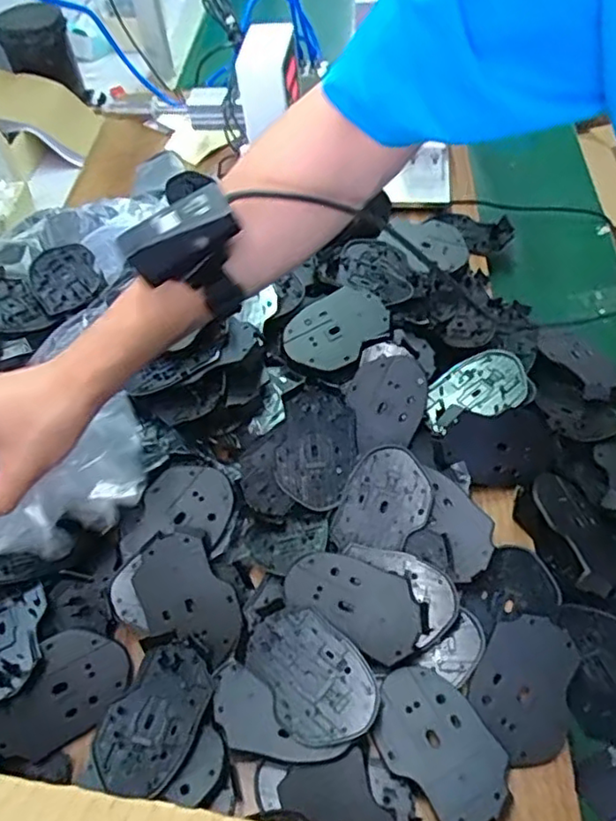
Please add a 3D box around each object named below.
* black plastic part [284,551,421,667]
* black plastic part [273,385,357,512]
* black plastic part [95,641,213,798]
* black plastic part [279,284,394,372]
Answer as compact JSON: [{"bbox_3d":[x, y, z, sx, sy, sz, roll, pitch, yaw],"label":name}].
[{"bbox_3d":[0.036,0.152,0.501,0.109,0.008,0.064,23,72,15],"label":"black plastic part"},{"bbox_3d":[0.008,0.034,0.584,0.070,0.005,0.109,12,75,2],"label":"black plastic part"},{"bbox_3d":[-0.116,0.231,0.473,0.068,0.011,0.104,15,56,14],"label":"black plastic part"},{"bbox_3d":[0.030,-0.083,0.629,0.109,0.008,0.070,-34,76,-14],"label":"black plastic part"}]

